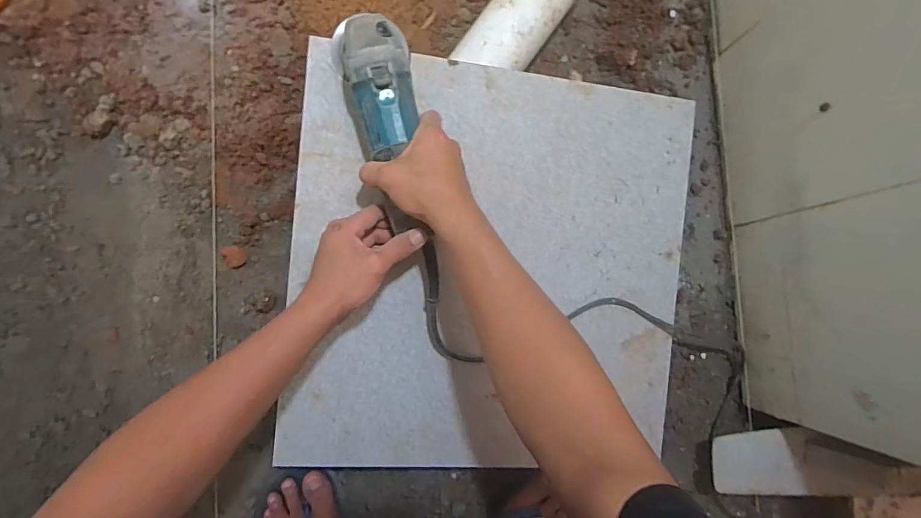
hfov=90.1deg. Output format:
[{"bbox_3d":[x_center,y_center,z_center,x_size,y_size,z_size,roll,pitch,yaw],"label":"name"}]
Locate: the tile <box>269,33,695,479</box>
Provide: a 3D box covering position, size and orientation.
[{"bbox_3d":[0.049,0.014,0.571,0.488,0.018,0.489,5,91,-10],"label":"tile"}]

